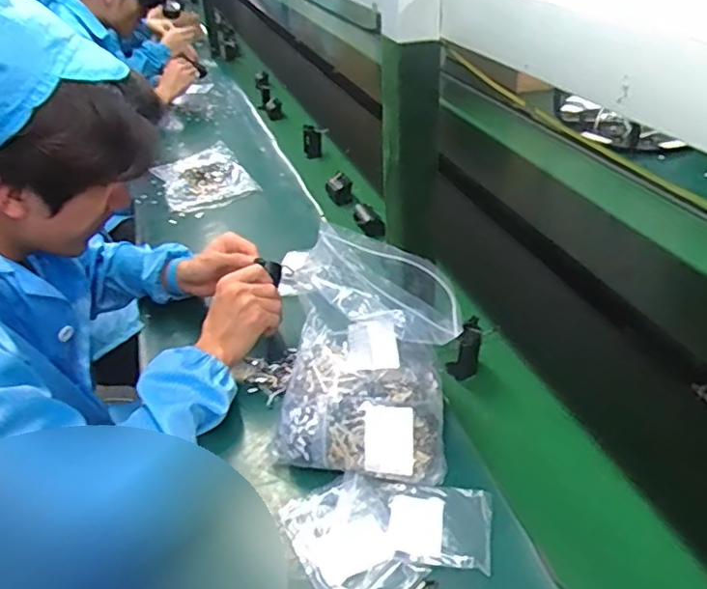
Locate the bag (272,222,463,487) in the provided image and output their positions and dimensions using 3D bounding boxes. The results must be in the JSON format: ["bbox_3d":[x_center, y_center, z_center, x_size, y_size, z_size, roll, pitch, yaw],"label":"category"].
[{"bbox_3d":[0.015,0.070,0.669,0.189,0.204,0.173,7,37,15],"label":"bag"}]

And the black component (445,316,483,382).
[{"bbox_3d":[0.145,0.072,0.793,0.036,0.080,0.039,11,16,-3],"label":"black component"}]

